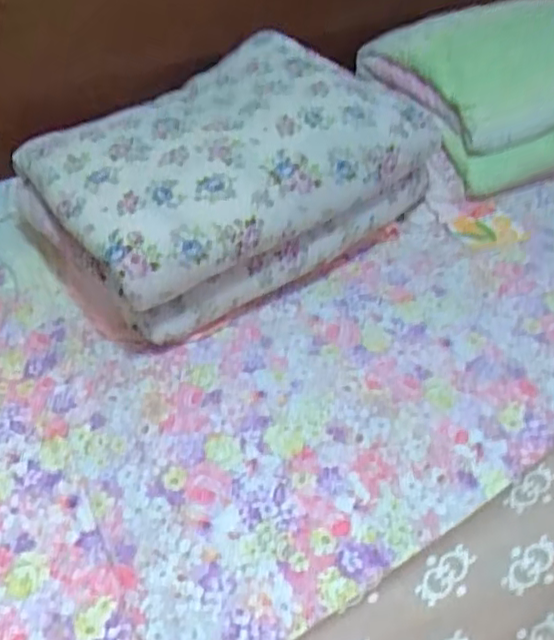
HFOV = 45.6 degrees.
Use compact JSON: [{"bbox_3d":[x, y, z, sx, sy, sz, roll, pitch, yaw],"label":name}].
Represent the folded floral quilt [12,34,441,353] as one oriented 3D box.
[{"bbox_3d":[-0.077,-0.258,1.158,0.631,0.264,0.471,-29,46,-27],"label":"folded floral quilt"}]

